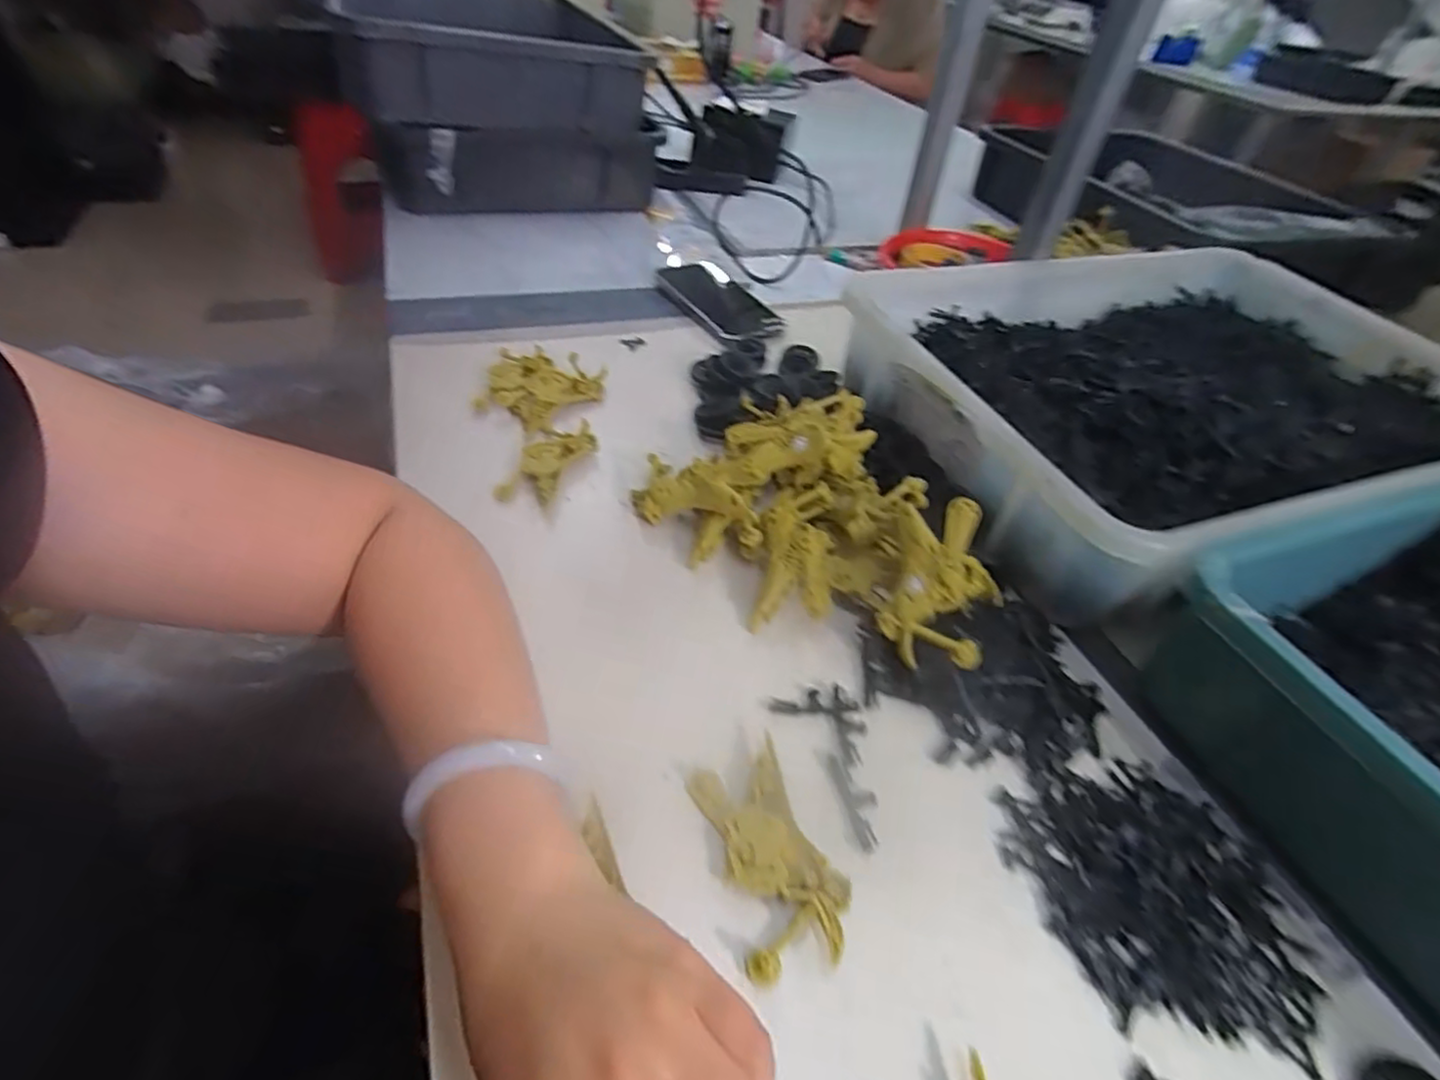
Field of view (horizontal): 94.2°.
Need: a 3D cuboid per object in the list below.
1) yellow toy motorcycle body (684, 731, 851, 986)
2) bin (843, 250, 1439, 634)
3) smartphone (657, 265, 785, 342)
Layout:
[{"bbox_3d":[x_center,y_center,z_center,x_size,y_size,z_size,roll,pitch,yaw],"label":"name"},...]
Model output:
[{"bbox_3d":[0.022,0.146,0.314,0.049,0.014,0.096,-10,46,-19],"label":"yellow toy motorcycle body"},{"bbox_3d":[0.395,-0.129,0.579,0.514,0.091,0.362,-10,46,-19],"label":"bin"},{"bbox_3d":[0.001,-0.266,0.739,0.083,0.016,0.166,-21,50,-28],"label":"smartphone"}]

